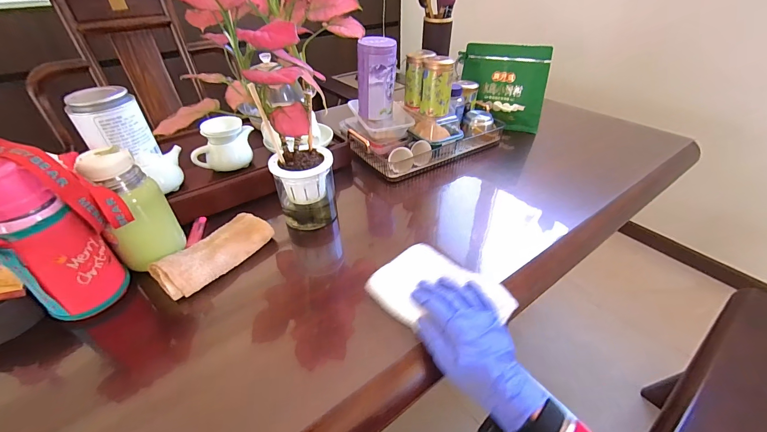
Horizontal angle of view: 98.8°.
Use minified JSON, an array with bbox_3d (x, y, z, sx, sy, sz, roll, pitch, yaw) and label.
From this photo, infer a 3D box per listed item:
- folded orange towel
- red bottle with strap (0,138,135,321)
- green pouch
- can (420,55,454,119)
[{"bbox_3d":[-0.268,0.053,0.523,0.081,0.032,0.168,26,46,30],"label":"folded orange towel"},{"bbox_3d":[-0.430,0.015,0.424,0.113,0.219,0.149,26,46,31],"label":"red bottle with strap"},{"bbox_3d":[0.325,-0.355,0.903,0.231,0.195,0.053,16,41,21],"label":"green pouch"},{"bbox_3d":[0.116,-0.281,0.719,0.063,0.112,0.056,2,38,5],"label":"can"}]

